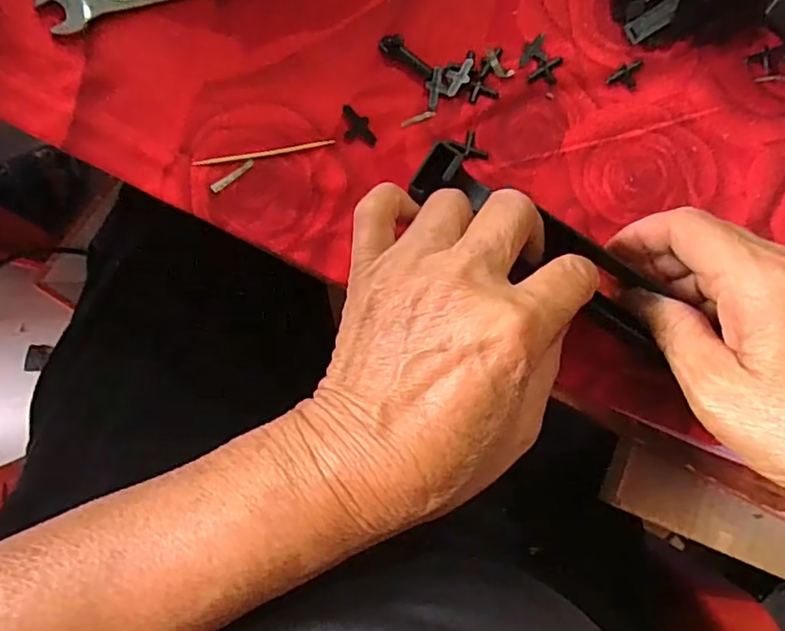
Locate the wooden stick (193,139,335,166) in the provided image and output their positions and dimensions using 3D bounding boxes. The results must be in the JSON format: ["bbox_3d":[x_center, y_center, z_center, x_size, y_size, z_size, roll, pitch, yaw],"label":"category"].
[{"bbox_3d":[-0.057,-0.073,0.263,0.062,0.004,0.004,-11,88,-8],"label":"wooden stick"}]

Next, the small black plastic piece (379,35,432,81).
[{"bbox_3d":[0.007,-0.123,0.278,0.028,0.004,0.012,35,83,-4],"label":"small black plastic piece"}]

